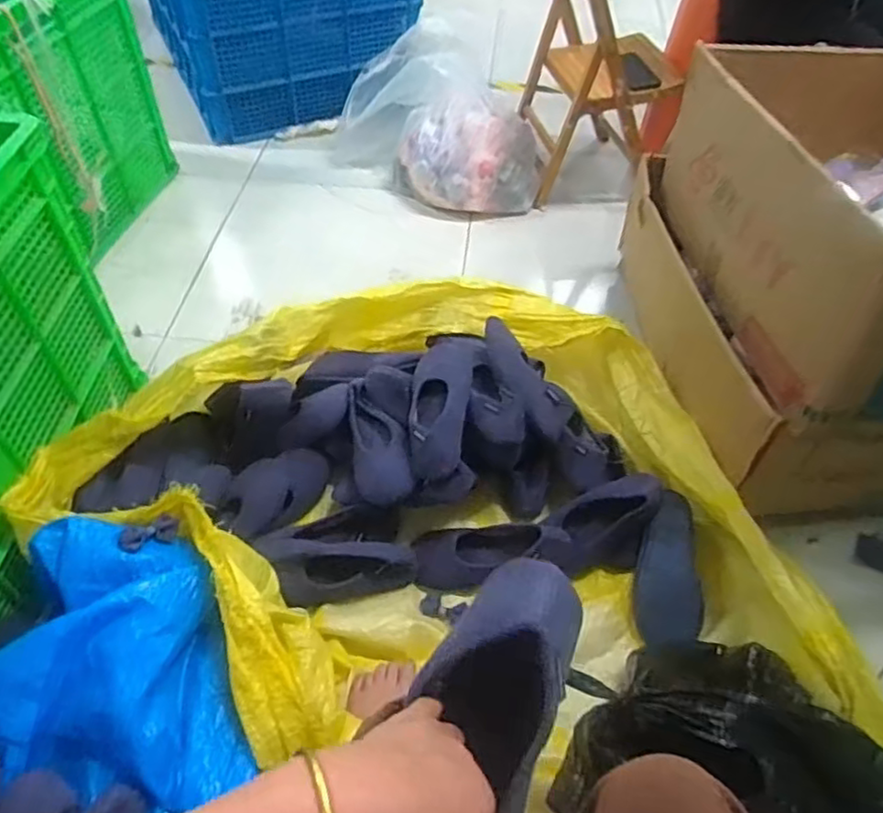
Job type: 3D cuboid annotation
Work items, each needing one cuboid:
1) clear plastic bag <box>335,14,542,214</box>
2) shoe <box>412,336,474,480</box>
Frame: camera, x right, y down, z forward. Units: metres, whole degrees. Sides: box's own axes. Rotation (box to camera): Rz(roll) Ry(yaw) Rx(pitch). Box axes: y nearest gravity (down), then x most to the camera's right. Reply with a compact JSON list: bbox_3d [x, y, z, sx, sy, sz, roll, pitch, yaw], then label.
[{"bbox_3d":[0.006,-0.719,1.783,0.539,0.315,0.318,35,58,25],"label":"clear plastic bag"},{"bbox_3d":[0.000,-0.018,1.129,0.098,0.061,0.297,6,50,4],"label":"shoe"}]

